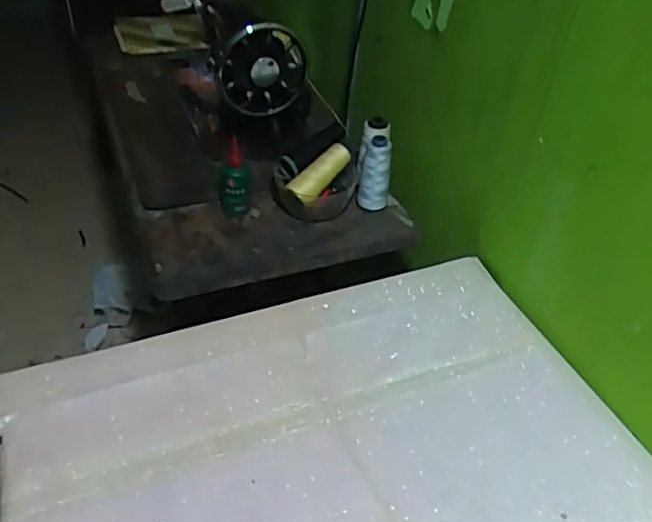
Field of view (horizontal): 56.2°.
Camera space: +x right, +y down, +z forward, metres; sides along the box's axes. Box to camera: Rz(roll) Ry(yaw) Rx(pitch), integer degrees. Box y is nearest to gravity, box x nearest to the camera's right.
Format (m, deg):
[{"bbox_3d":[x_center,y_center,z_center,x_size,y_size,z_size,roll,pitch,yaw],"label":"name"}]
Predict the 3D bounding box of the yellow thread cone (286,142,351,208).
[{"bbox_3d":[-0.006,-0.128,0.884,0.035,0.042,0.112,32,64,28],"label":"yellow thread cone"}]

